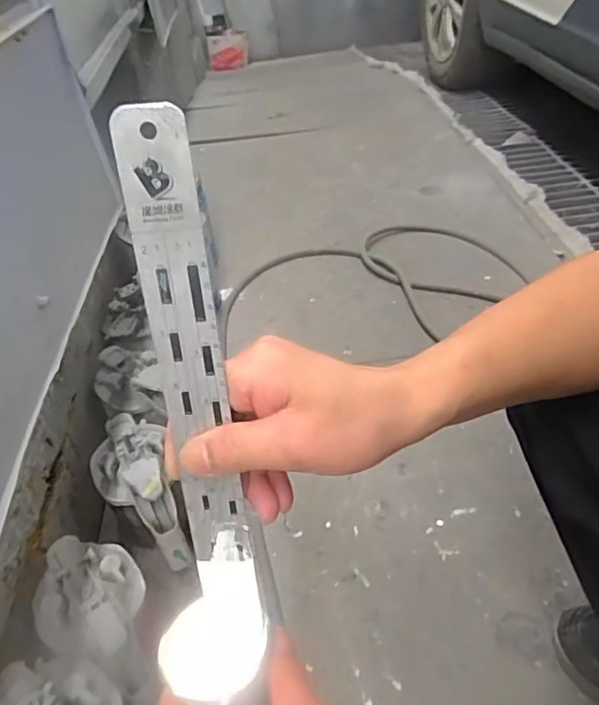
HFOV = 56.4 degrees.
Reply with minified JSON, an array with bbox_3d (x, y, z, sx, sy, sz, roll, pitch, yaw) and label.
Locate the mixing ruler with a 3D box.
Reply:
[{"bbox_3d":[-0.050,0.026,0.283,0.037,0.273,0.005,-7,22,0],"label":"mixing ruler"}]

